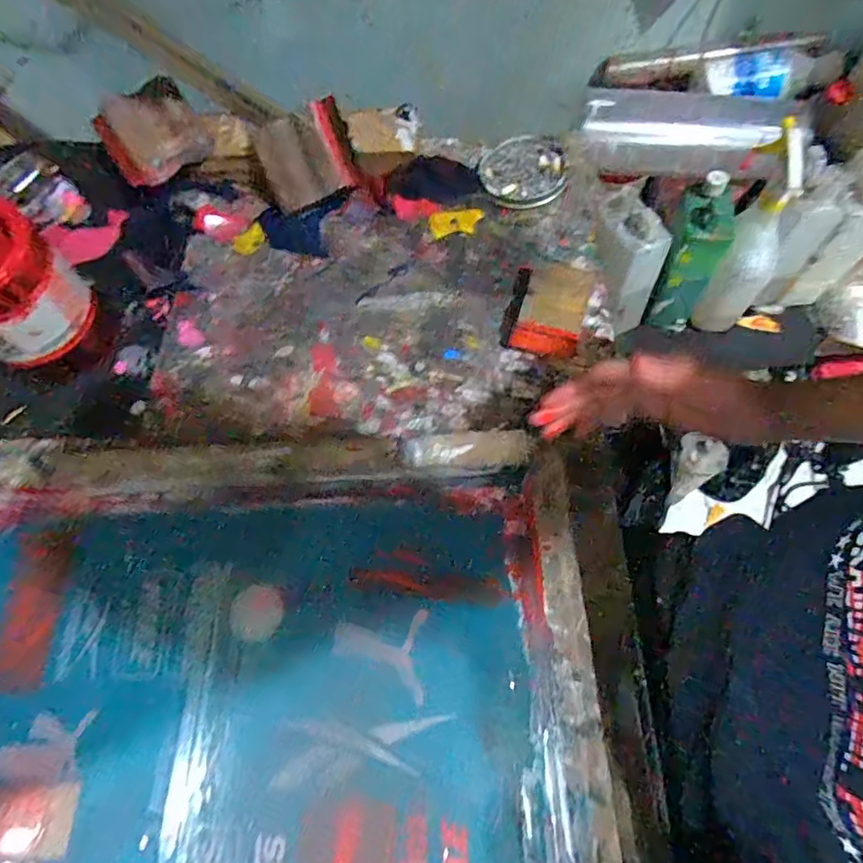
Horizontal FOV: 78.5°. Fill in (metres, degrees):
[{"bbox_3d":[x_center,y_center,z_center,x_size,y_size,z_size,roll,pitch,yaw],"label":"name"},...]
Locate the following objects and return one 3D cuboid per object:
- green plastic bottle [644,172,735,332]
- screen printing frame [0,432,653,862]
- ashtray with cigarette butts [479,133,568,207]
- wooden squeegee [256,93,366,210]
[{"bbox_3d":[0.354,-0.244,0.750,0.077,0.193,0.094,4,66,5],"label":"green plastic bottle"},{"bbox_3d":[-0.147,0.216,0.373,0.536,0.046,0.439,0,66,2],"label":"screen printing frame"},{"bbox_3d":[0.102,-0.298,0.597,0.092,0.017,0.106,1,66,3],"label":"ashtray with cigarette butts"},{"bbox_3d":[-0.132,-0.295,0.567,0.095,0.085,0.019,-23,24,-3],"label":"wooden squeegee"}]

